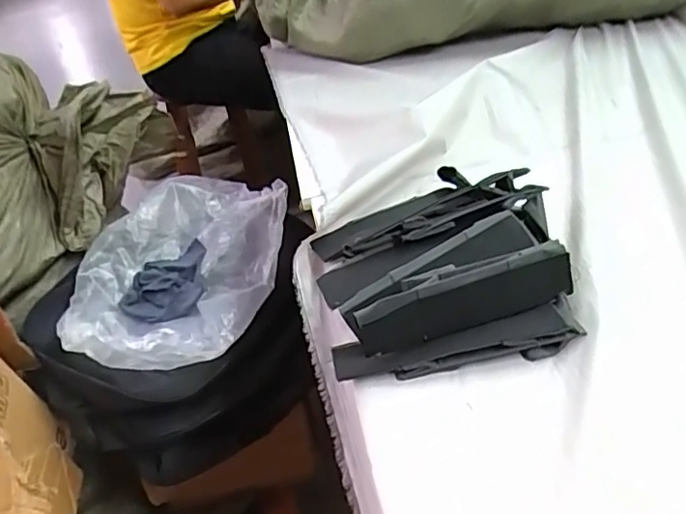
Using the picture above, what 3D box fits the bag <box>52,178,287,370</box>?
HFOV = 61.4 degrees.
[{"bbox_3d":[-0.283,0.015,0.970,0.327,0.129,0.395,7,40,21],"label":"bag"}]

